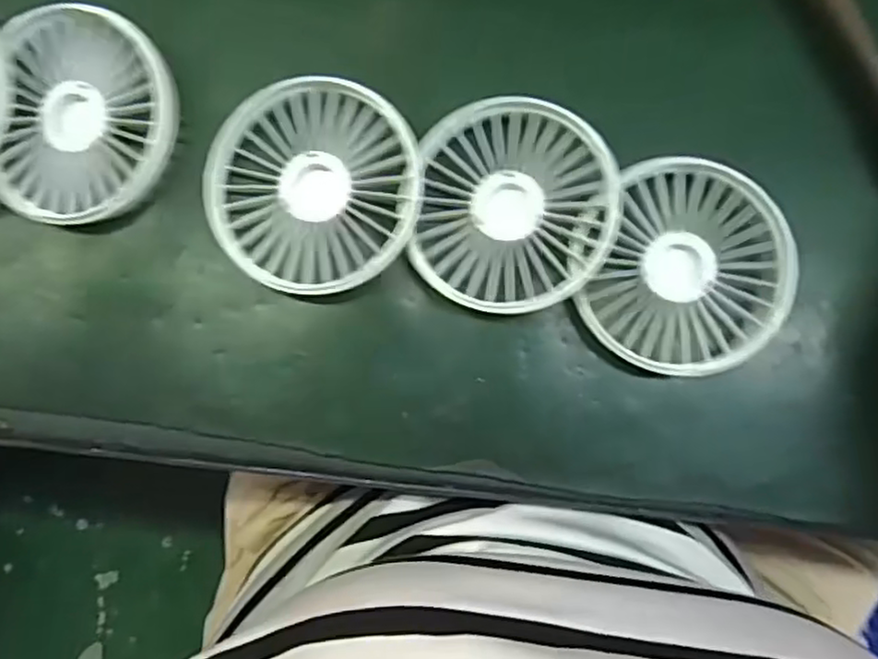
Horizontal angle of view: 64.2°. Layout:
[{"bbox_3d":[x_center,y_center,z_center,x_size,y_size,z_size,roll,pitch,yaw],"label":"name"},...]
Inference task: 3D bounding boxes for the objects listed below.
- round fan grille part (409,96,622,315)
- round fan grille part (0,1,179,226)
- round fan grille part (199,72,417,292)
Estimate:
[{"bbox_3d":[0.031,-0.052,0.293,0.079,0.021,0.087,7,85,-1],"label":"round fan grille part"},{"bbox_3d":[-0.147,-0.088,0.293,0.075,0.022,0.085,11,85,0],"label":"round fan grille part"},{"bbox_3d":[-0.052,-0.060,0.294,0.084,0.018,0.090,0,85,-1],"label":"round fan grille part"}]

